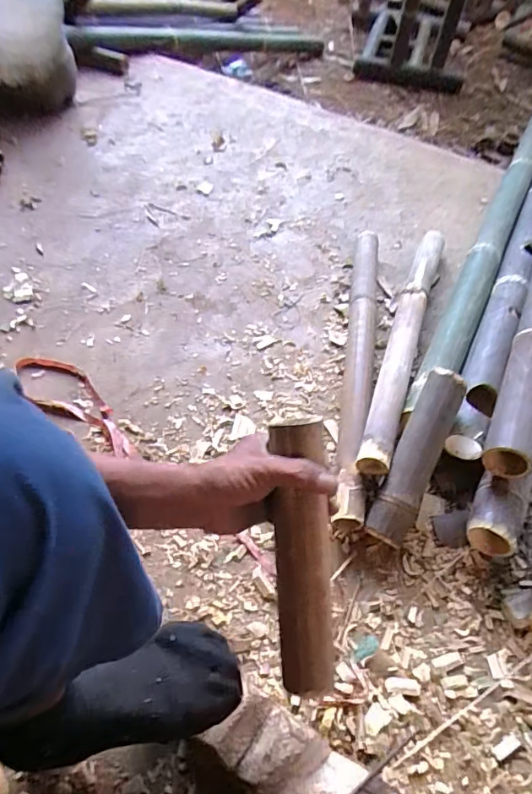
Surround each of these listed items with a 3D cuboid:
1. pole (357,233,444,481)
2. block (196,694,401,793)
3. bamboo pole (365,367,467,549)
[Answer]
[{"bbox_3d":[0.254,-0.122,0.878,0.056,0.076,0.634,18,54,10],"label":"pole"},{"bbox_3d":[0.037,0.383,0.496,0.193,0.058,0.072,27,56,16],"label":"block"},{"bbox_3d":[0.211,0.080,0.675,0.058,0.057,0.252,23,81,13],"label":"bamboo pole"}]

